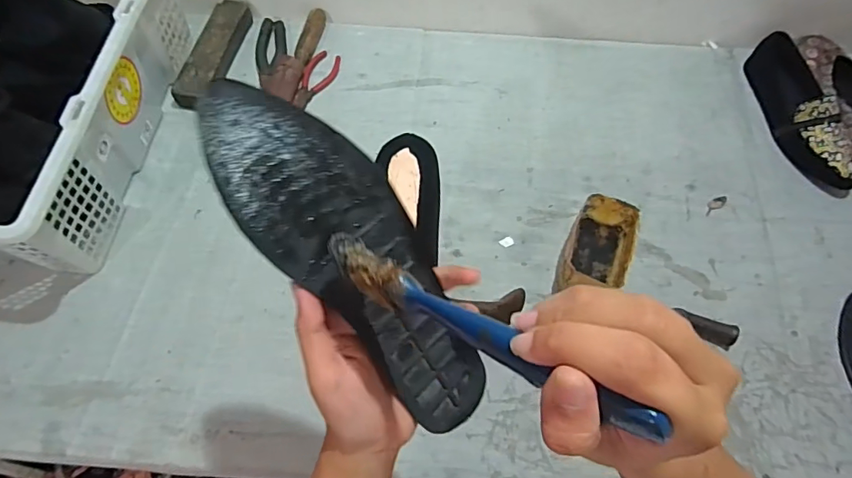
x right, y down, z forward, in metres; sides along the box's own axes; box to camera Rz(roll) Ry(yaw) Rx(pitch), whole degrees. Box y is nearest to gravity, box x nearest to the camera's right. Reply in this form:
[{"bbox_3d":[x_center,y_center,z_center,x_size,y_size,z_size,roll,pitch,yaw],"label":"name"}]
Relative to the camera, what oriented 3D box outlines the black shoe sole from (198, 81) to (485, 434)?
[{"bbox_3d":[-0.036,0.015,0.283,0.074,0.015,0.233,-40,107,-19],"label":"black shoe sole"}]

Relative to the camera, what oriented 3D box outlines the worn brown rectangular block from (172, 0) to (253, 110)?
[{"bbox_3d":[-0.333,-0.290,0.777,0.055,0.039,0.209,11,64,4],"label":"worn brown rectangular block"}]

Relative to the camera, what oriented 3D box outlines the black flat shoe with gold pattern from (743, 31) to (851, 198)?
[{"bbox_3d":[0.557,-0.191,0.729,0.073,0.062,0.263,-3,64,-2],"label":"black flat shoe with gold pattern"}]

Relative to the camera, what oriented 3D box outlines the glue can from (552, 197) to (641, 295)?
[{"bbox_3d":[0.218,0.016,0.629,0.081,0.066,0.129,26,66,11],"label":"glue can"}]

